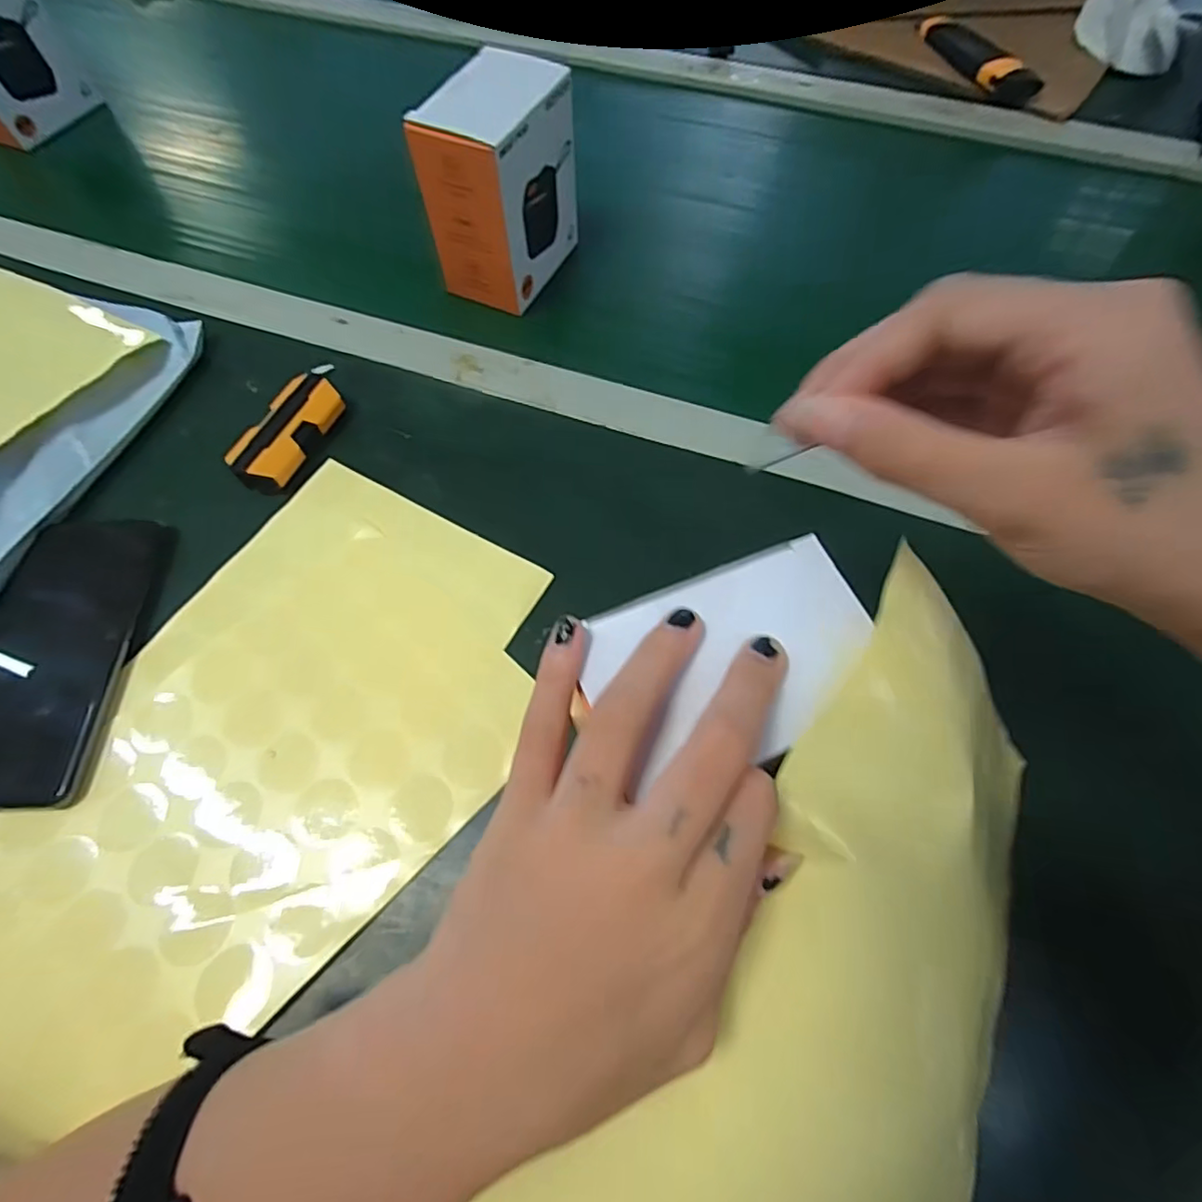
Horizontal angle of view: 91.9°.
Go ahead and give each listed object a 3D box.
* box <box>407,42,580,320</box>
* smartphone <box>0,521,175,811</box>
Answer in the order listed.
[{"bbox_3d":[-0.067,-0.281,0.393,0.062,0.101,0.100,23,67,11],"label":"box"},{"bbox_3d":[-0.282,0.025,0.299,0.078,0.013,0.152,-1,65,0],"label":"smartphone"}]

